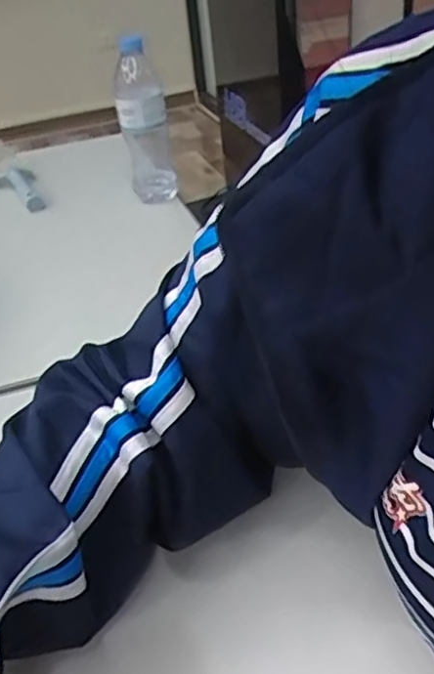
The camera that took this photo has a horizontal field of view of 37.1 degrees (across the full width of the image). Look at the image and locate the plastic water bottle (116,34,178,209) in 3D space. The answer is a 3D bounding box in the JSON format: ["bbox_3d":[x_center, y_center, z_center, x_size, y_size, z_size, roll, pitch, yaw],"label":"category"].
[{"bbox_3d":[-0.095,-0.278,0.854,0.065,0.207,0.053,-3,35,6],"label":"plastic water bottle"}]

